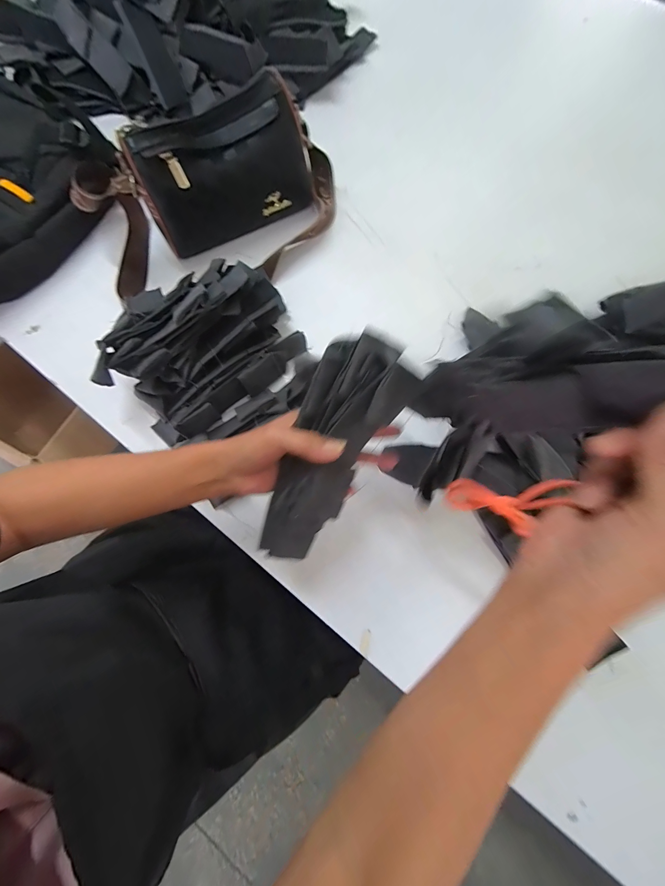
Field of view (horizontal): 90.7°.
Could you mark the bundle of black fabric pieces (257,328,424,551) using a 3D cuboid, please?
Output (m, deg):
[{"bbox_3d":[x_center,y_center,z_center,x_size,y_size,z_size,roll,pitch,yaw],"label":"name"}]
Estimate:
[{"bbox_3d":[-0.003,0.011,0.273,0.069,0.043,0.193,29,105,9],"label":"bundle of black fabric pieces"}]

